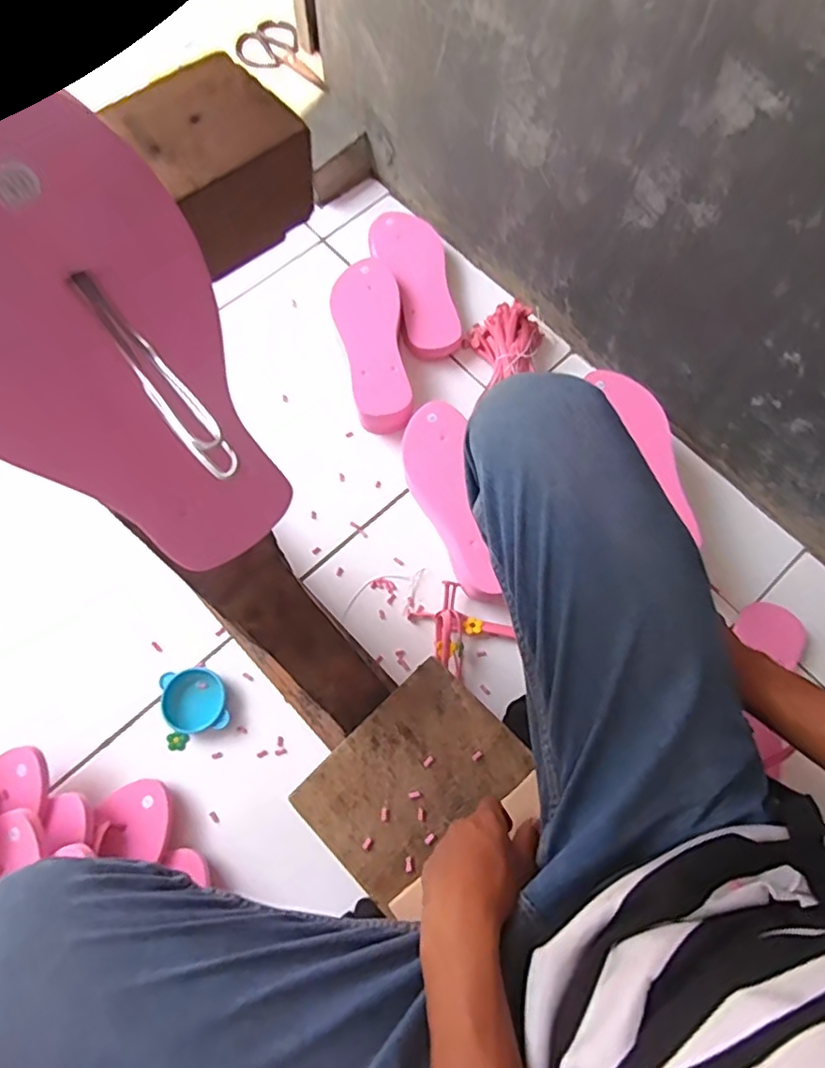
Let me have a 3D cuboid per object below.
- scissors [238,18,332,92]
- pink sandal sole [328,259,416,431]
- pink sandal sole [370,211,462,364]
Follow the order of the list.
[{"bbox_3d":[-0.202,-0.771,0.979,0.092,0.012,0.204,-45,77,-1],"label":"scissors"},{"bbox_3d":[-0.057,-0.255,0.836,0.090,0.065,0.252,-7,70,-5],"label":"pink sandal sole"},{"bbox_3d":[0.006,-0.366,0.874,0.100,0.046,0.241,-14,71,-7],"label":"pink sandal sole"}]

